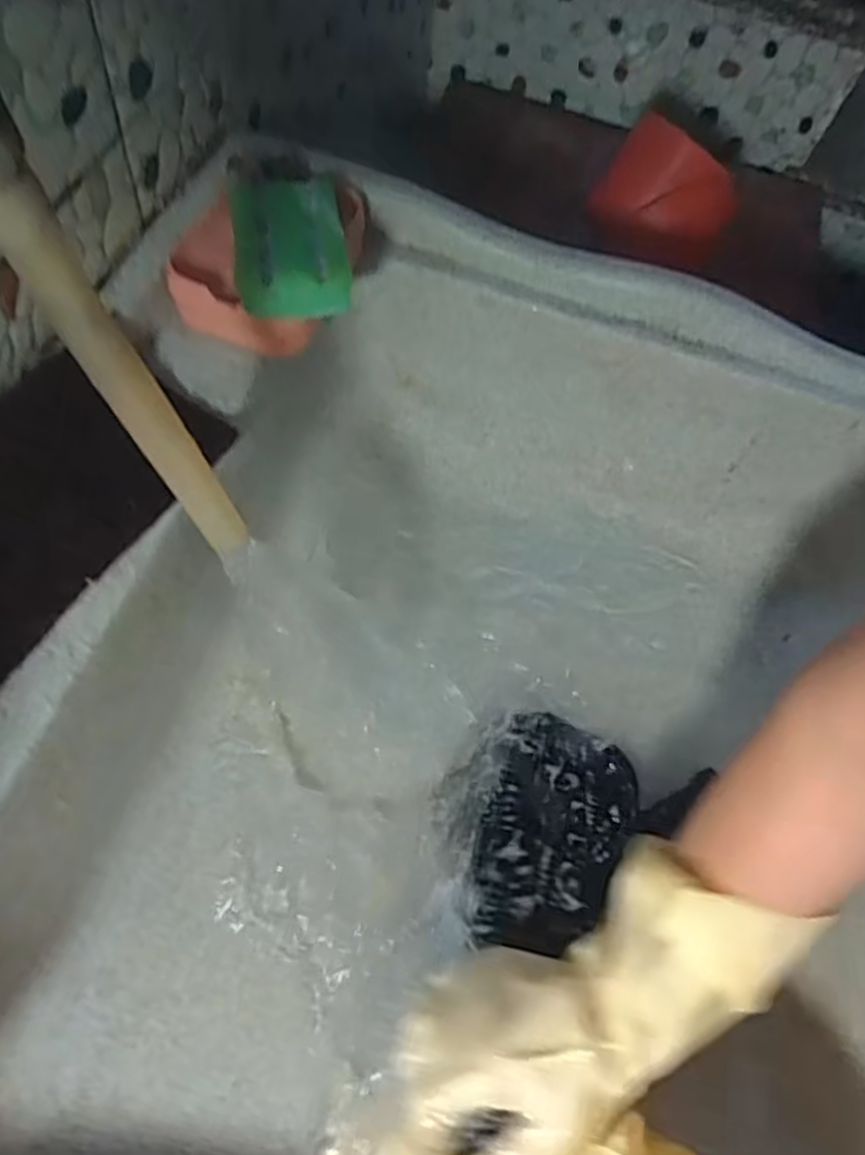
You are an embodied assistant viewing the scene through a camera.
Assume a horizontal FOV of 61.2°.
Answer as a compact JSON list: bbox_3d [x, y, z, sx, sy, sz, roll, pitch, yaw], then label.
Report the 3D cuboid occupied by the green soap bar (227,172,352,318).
[{"bbox_3d":[-0.081,-0.188,0.416,0.061,0.025,0.110,-7,64,-10],"label":"green soap bar"}]

